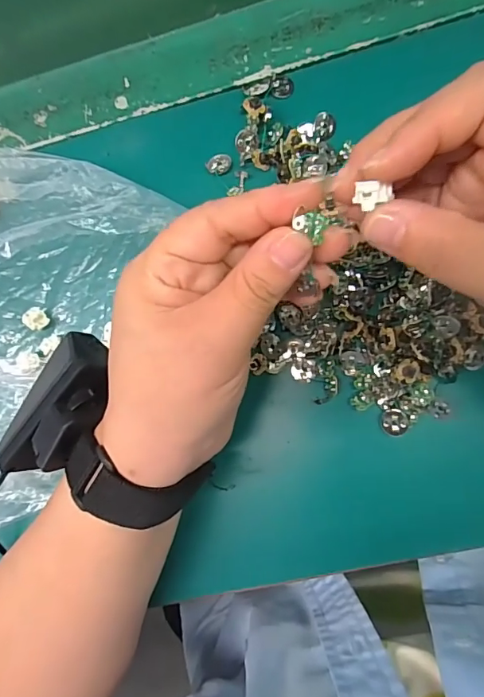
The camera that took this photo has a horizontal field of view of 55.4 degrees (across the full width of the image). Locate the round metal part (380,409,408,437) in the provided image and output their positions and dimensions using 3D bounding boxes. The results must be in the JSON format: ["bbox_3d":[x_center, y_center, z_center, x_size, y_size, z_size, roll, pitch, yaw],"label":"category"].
[{"bbox_3d":[0.087,0.042,0.262,0.014,0.005,0.015,0,86,6],"label":"round metal part"}]

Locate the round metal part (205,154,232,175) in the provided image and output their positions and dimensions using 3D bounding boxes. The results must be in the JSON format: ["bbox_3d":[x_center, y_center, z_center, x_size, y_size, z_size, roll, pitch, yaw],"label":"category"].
[{"bbox_3d":[-0.015,-0.117,0.290,0.016,0.004,0.014,2,86,7],"label":"round metal part"}]

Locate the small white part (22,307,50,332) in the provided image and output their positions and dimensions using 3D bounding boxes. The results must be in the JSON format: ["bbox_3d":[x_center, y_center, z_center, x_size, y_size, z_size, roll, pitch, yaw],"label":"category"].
[{"bbox_3d":[-0.133,-0.019,0.297,0.016,0.010,0.014,13,88,7],"label":"small white part"}]

